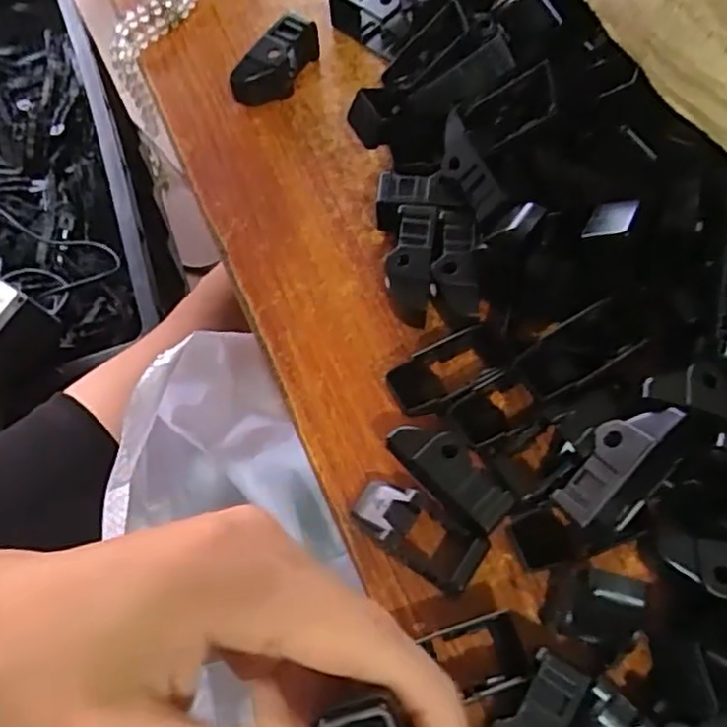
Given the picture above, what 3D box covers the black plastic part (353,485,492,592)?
[{"bbox_3d":[0.019,0.062,0.242,0.047,0.019,0.023,30,72,14],"label":"black plastic part"}]

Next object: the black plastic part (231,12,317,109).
[{"bbox_3d":[-0.042,-0.147,0.330,0.013,0.026,0.051,35,73,16],"label":"black plastic part"}]

